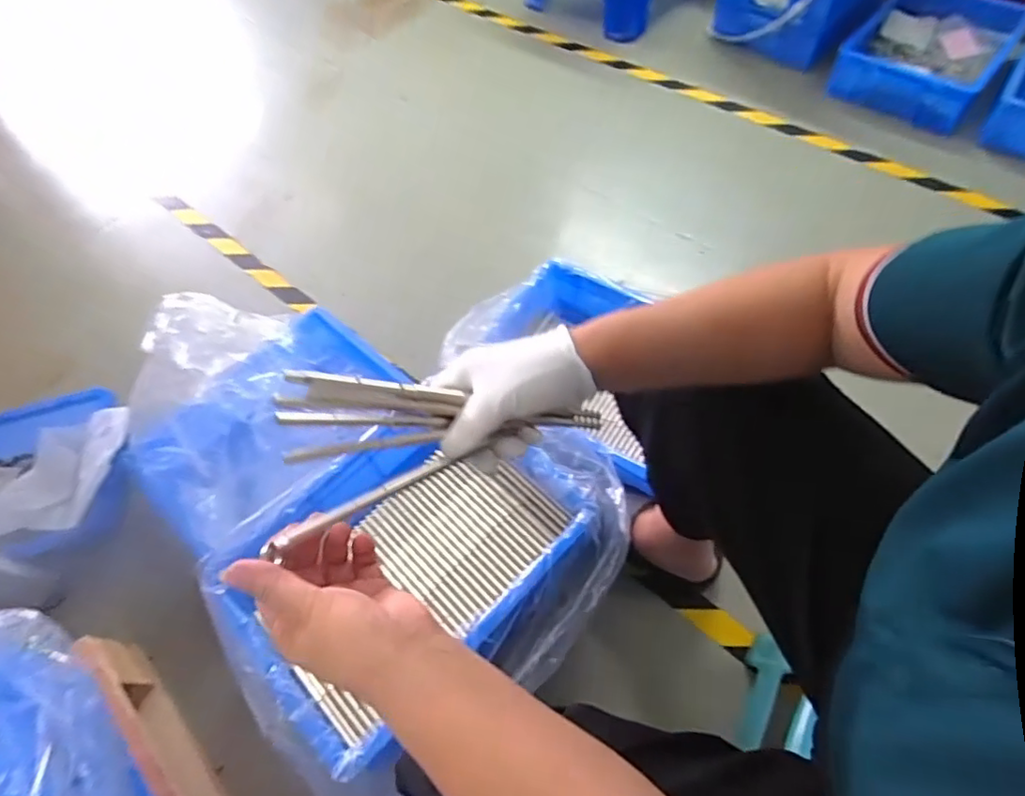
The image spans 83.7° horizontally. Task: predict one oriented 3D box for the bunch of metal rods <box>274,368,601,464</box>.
[{"bbox_3d":[-0.043,0.018,0.398,0.219,0.033,0.052,4,58,-20],"label":"bunch of metal rods"}]

